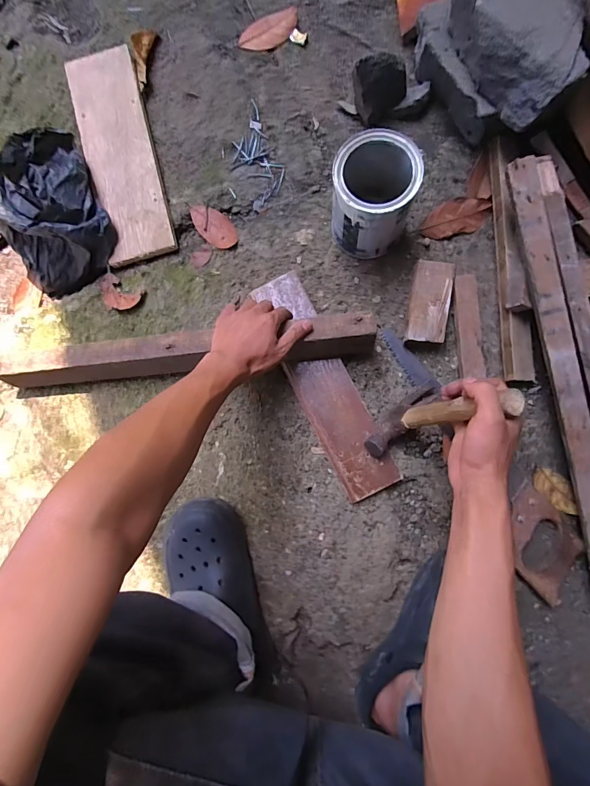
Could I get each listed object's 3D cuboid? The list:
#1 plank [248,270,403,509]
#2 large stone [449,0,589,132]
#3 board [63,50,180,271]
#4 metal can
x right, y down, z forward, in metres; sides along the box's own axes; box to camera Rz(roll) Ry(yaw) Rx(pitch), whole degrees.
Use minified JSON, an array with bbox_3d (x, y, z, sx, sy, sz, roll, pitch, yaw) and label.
[{"bbox_3d":[0.041,-0.015,0.584,0.083,0.018,0.348,-27,84,1],"label":"plank"},{"bbox_3d":[0.288,-0.444,0.488,0.122,0.073,0.191,-19,86,3],"label":"large stone"},{"bbox_3d":[-0.282,-0.383,0.630,0.109,0.025,0.345,-15,84,3],"label":"board"},{"bbox_3d":[0.107,-0.265,0.539,0.105,0.131,0.113,0,85,4],"label":"metal can"}]

